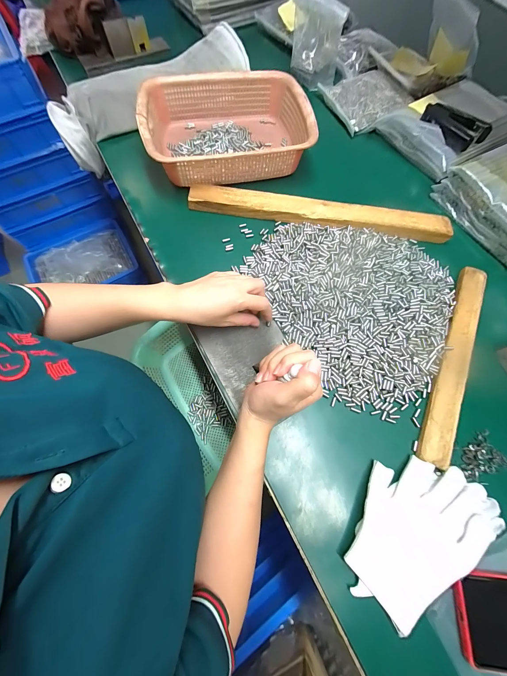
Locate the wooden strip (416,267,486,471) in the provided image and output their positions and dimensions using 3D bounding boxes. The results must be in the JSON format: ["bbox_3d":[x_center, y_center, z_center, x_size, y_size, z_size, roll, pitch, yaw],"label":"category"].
[{"bbox_3d":[0.288,0.023,0.355,0.036,0.011,0.312,25,72,9],"label":"wooden strip"}]

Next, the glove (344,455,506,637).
[{"bbox_3d":[0.182,0.207,0.282,0.175,0.019,0.120,-33,74,-11],"label":"glove"}]

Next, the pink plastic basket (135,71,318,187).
[{"bbox_3d":[-0.046,-0.386,0.463,0.289,0.067,0.207,-10,71,-3],"label":"pink plastic basket"}]

